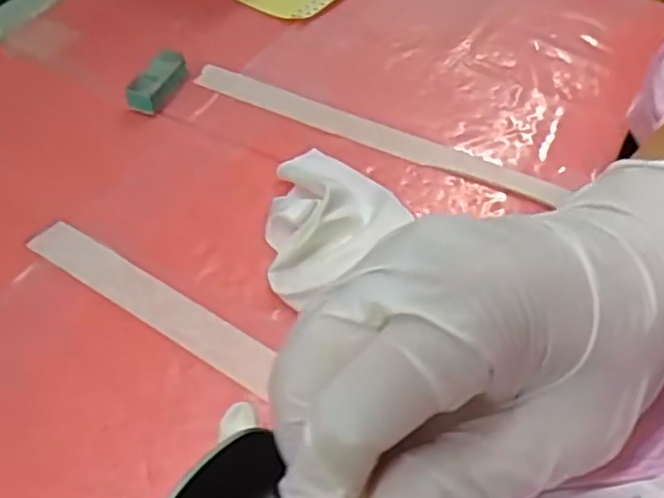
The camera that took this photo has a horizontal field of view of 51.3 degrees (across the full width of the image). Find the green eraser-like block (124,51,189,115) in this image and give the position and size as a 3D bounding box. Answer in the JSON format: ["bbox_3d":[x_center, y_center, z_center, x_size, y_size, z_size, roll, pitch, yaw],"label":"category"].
[{"bbox_3d":[-0.092,-0.089,0.370,0.016,0.015,0.037,18,52,11],"label":"green eraser-like block"}]

